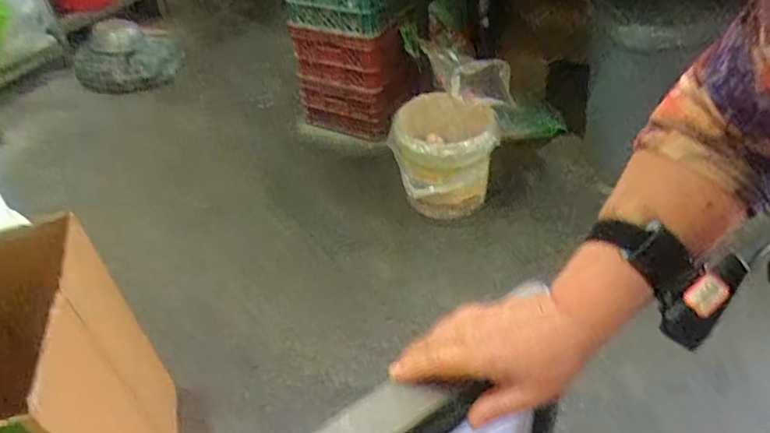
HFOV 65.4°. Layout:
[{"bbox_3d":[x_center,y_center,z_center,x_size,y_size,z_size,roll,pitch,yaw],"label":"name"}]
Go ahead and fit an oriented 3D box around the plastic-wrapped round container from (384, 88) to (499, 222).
[{"bbox_3d":[0.169,-0.168,1.628,0.283,0.253,0.213,-13,41,-9],"label":"plastic-wrapped round container"}]

